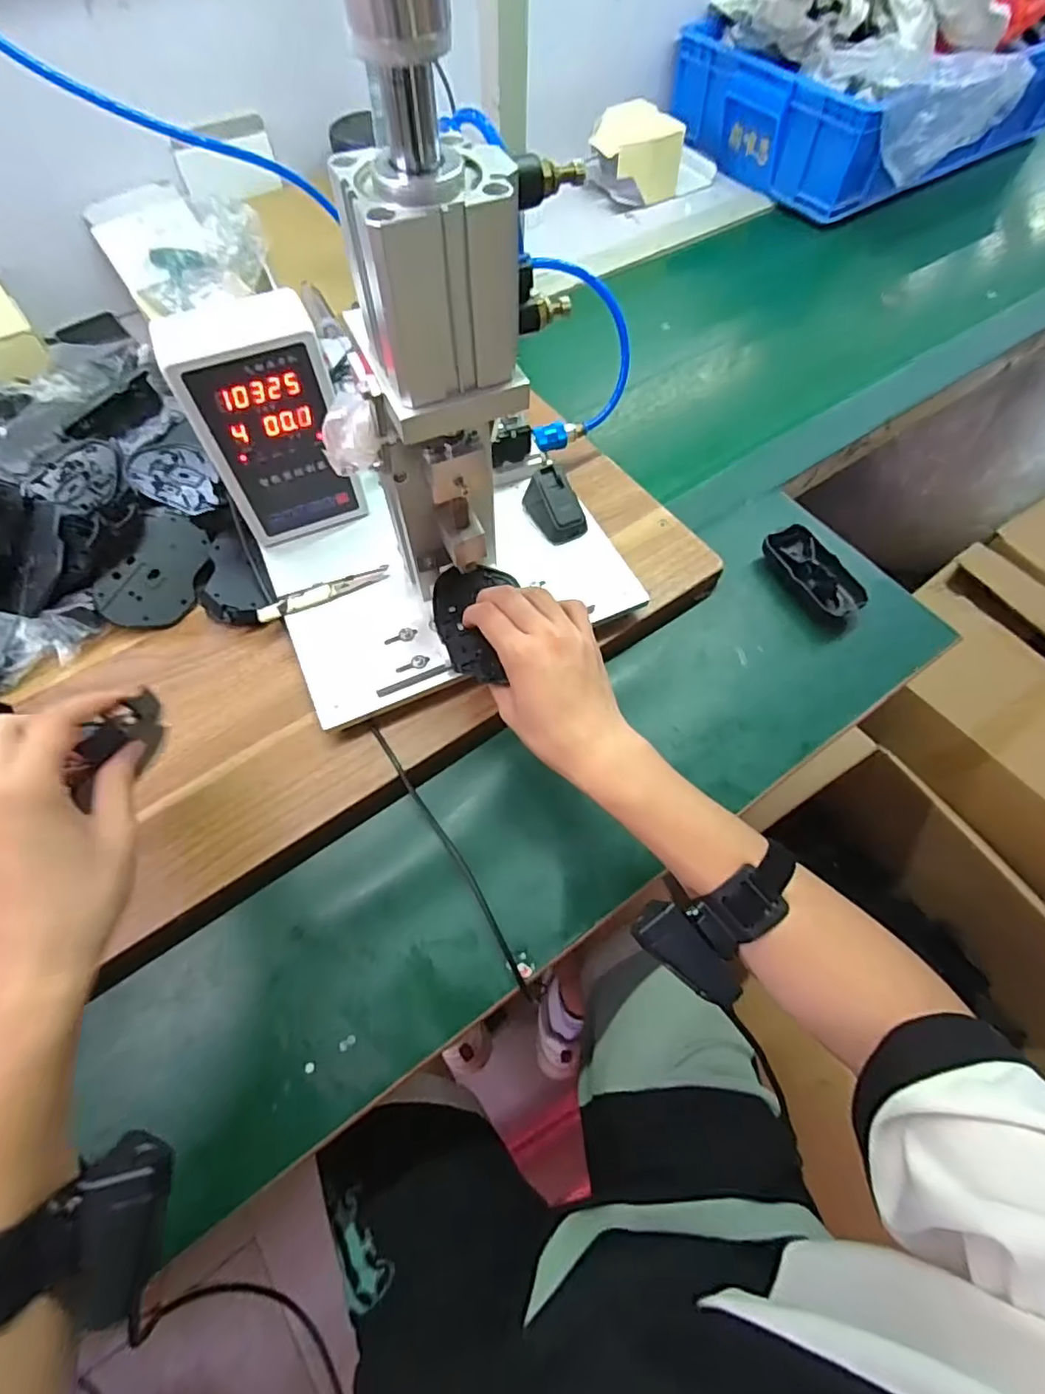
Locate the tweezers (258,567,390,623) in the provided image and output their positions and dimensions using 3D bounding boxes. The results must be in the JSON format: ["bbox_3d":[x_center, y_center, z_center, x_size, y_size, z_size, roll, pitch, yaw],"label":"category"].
[{"bbox_3d":[-0.177,-0.093,0.524,0.116,0.010,0.022,-23,66,-12],"label":"tweezers"}]

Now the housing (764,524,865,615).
[{"bbox_3d":[0.290,-0.124,0.583,0.051,0.025,0.103,-23,66,-12],"label":"housing"}]

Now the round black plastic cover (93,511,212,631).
[{"bbox_3d":[-0.330,-0.112,0.534,0.065,0.012,0.109,32,77,-24],"label":"round black plastic cover"}]

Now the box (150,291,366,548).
[{"bbox_3d":[-0.208,-0.225,0.488,0.107,0.175,0.066,-21,66,-11],"label":"box"}]

